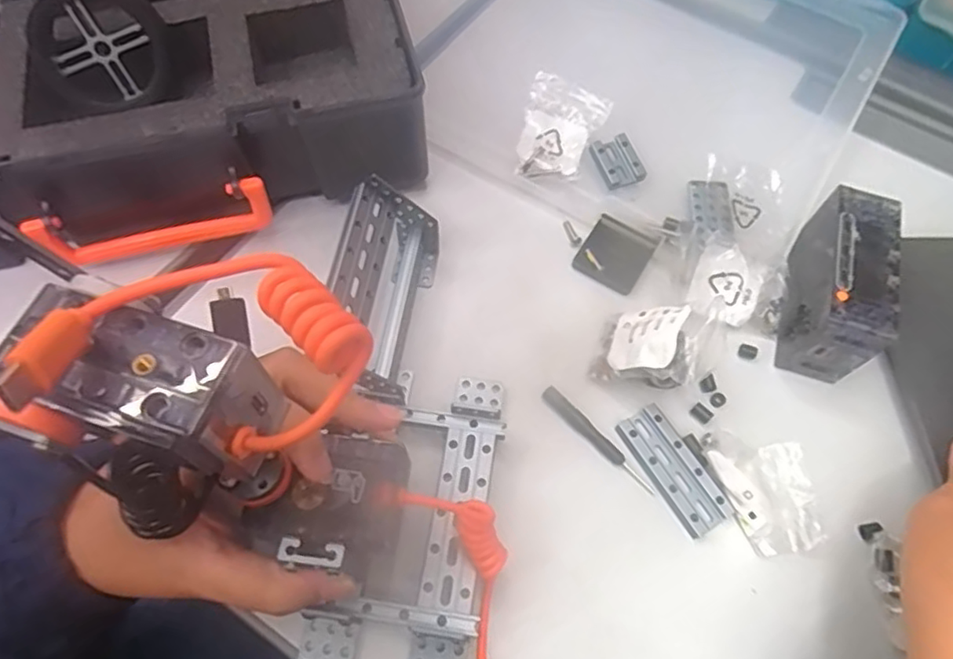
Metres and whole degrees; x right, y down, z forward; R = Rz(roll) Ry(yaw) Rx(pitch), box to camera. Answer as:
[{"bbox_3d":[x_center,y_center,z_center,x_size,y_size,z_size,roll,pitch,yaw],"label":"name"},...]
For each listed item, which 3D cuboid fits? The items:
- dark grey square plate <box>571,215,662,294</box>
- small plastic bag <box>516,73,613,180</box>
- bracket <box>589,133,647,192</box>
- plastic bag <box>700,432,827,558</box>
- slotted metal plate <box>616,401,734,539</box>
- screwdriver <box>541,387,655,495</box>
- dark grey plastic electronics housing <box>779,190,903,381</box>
[{"bbox_3d":[0.081,-0.045,0.365,0.038,0.004,0.041,30,69,14],"label":"dark grey square plate"},{"bbox_3d":[0.051,-0.121,0.390,0.048,0.022,0.069,16,66,8],"label":"small plastic bag"},{"bbox_3d":[0.087,-0.103,0.387,0.024,0.010,0.033,-21,66,-9],"label":"bracket"},{"bbox_3d":[0.139,0.077,0.301,0.048,0.015,0.057,-4,65,-1],"label":"plastic bag"},{"bbox_3d":[0.098,0.069,0.310,0.025,0.006,0.064,-29,68,-12],"label":"slotted metal plate"},{"bbox_3d":[0.062,0.055,0.316,0.070,0.006,0.009,40,72,18],"label":"screwdriver"},{"bbox_3d":[0.192,-0.027,0.331,0.037,0.048,0.094,16,66,7],"label":"dark grey plastic electronics housing"}]

